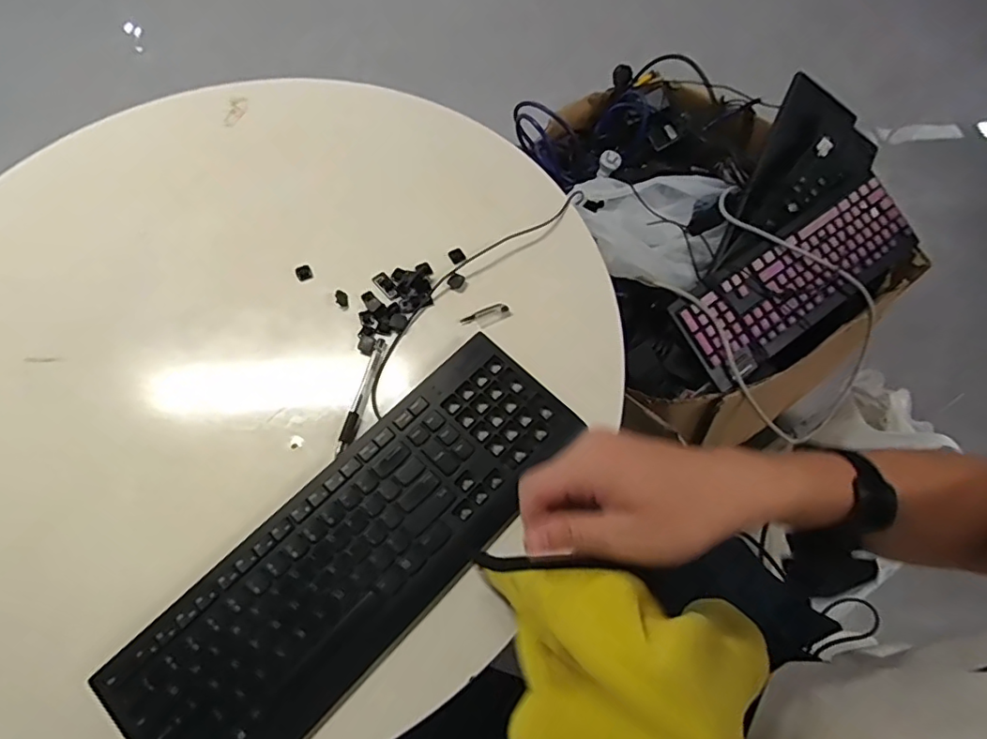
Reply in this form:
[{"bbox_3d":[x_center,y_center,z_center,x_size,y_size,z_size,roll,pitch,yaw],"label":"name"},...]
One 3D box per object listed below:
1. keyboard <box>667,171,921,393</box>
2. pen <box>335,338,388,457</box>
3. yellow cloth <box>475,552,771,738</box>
[{"bbox_3d":[0.460,-0.142,0.840,0.431,0.030,0.143,-33,91,-15],"label":"keyboard"},{"bbox_3d":[-0.128,0.024,0.537,0.014,0.008,0.122,11,62,7],"label":"pen"},{"bbox_3d":[0.078,0.235,0.331,0.182,0.107,0.205,7,61,5],"label":"yellow cloth"}]

